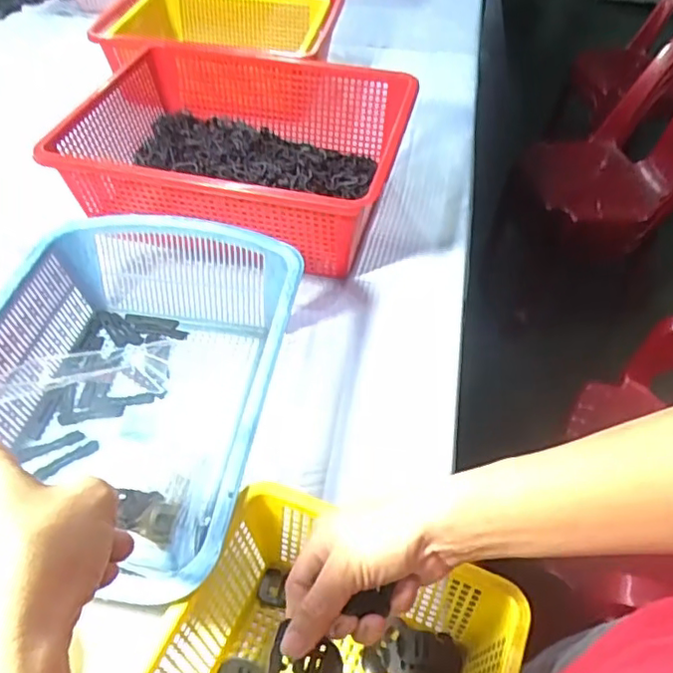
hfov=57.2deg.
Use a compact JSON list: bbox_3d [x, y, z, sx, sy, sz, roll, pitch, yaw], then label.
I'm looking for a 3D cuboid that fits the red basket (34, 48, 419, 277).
[{"bbox_3d":[-0.115,-0.223,0.751,0.376,0.127,0.299,10,48,7],"label":"red basket"}]

